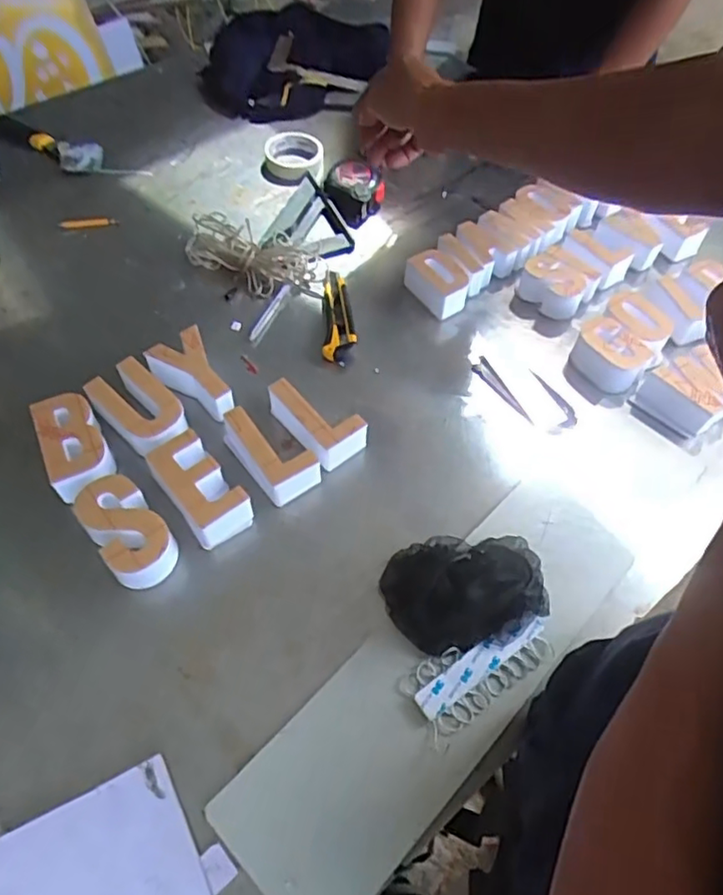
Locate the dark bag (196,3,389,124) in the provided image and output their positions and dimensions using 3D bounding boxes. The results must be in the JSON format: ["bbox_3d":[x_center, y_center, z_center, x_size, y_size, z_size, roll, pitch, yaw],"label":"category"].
[{"bbox_3d":[-0.118,-0.647,1.045,0.317,0.110,0.186,3,57,0],"label":"dark bag"}]

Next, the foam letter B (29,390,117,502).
[{"bbox_3d":[-0.306,0.001,0.670,0.061,0.048,0.126,-24,60,-18],"label":"foam letter B"}]

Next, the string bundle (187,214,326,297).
[{"bbox_3d":[-0.143,-0.258,0.837,0.190,0.045,0.091,19,57,10],"label":"string bundle"}]

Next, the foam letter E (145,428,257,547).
[{"bbox_3d":[-0.168,0.043,0.646,0.060,0.048,0.120,-35,65,-22],"label":"foam letter E"}]

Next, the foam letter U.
[{"bbox_3d":[-0.245,-0.041,0.691,0.072,0.044,0.112,-35,65,-22],"label":"foam letter U"}]

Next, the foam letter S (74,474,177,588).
[{"bbox_3d":[-0.231,0.083,0.617,0.064,0.048,0.114,-32,64,-21],"label":"foam letter S"}]

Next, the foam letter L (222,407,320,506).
[{"bbox_3d":[-0.099,0.006,0.676,0.060,0.046,0.118,-34,65,-22],"label":"foam letter L"}]

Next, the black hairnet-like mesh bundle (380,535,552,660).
[{"bbox_3d":[0.100,0.129,0.588,0.148,0.060,0.105,-6,58,-6],"label":"black hairnet-like mesh bundle"}]

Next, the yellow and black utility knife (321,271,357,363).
[{"bbox_3d":[-0.029,-0.172,0.810,0.040,0.023,0.153,1,57,-2],"label":"yellow and black utility knife"}]

